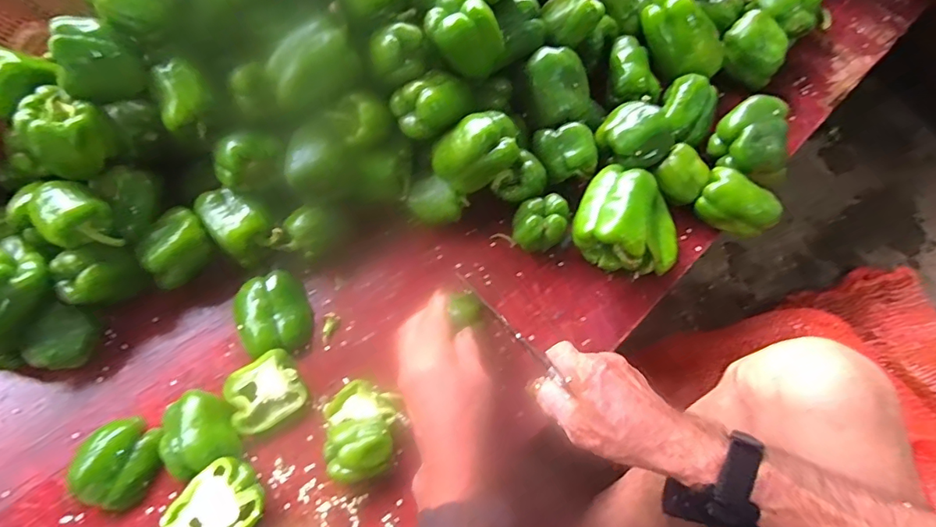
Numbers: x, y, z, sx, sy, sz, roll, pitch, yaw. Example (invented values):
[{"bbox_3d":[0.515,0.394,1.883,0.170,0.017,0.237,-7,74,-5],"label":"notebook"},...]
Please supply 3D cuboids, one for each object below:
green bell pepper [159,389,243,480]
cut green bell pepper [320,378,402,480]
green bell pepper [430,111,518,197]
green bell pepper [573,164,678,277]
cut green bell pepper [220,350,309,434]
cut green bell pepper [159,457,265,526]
[{"bbox_3d":[-0.268,0.167,0.502,0.067,0.045,0.080,-25,67,-12],"label":"green bell pepper"},{"bbox_3d":[-0.106,0.166,0.502,0.068,0.040,0.088,-7,65,-4],"label":"cut green bell pepper"},{"bbox_3d":[0.010,-0.120,0.551,0.091,0.069,0.060,-22,67,-11],"label":"green bell pepper"},{"bbox_3d":[0.193,-0.053,0.593,0.121,0.081,0.110,0,65,-1],"label":"green bell pepper"},{"bbox_3d":[-0.209,0.134,0.518,0.074,0.045,0.061,-31,69,-14],"label":"cut green bell pepper"},{"bbox_3d":[-0.233,0.232,0.477,0.078,0.042,0.069,-41,72,-18],"label":"cut green bell pepper"}]

